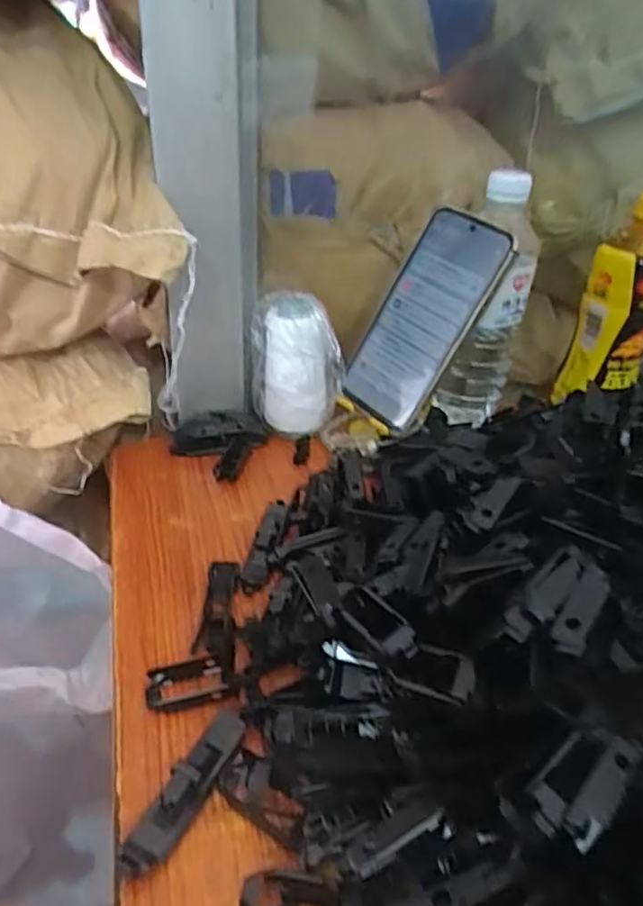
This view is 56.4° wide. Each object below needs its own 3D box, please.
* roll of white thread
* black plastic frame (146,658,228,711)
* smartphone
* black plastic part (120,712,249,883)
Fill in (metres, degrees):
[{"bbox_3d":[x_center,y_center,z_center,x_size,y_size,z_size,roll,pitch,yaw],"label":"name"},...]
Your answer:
[{"bbox_3d":[-0.022,-0.073,0.497,0.053,0.100,0.065,-23,43,-33],"label":"roll of white thread"},{"bbox_3d":[-0.071,0.121,0.313,0.040,0.011,0.023,-9,37,-18],"label":"black plastic frame"},{"bbox_3d":[0.078,-0.100,0.460,0.074,0.162,0.012,41,19,35],"label":"smartphone"},{"bbox_3d":[-0.061,0.148,0.269,0.017,0.018,0.078,19,38,21],"label":"black plastic part"}]

